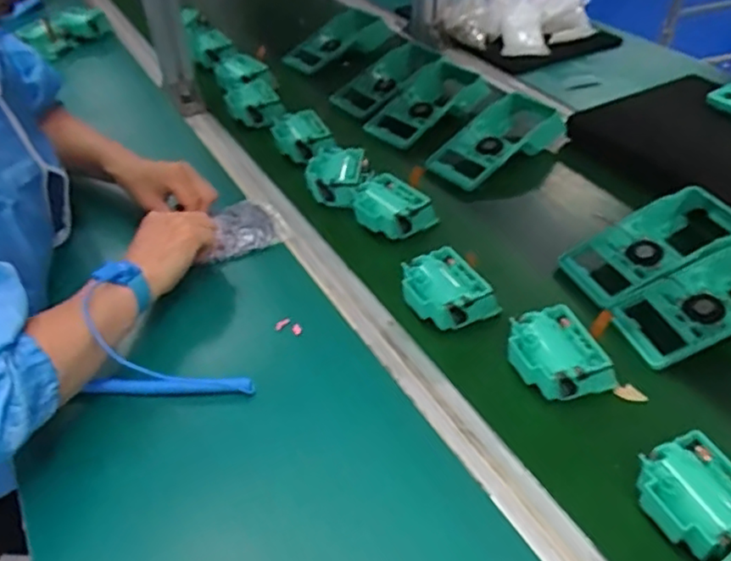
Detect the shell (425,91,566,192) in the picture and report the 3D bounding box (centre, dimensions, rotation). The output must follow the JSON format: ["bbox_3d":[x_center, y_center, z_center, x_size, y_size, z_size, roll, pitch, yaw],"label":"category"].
[{"bbox_3d":[0.169,-0.189,0.852,0.197,0.041,0.096,-30,51,-25],"label":"shell"}]

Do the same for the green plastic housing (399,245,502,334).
[{"bbox_3d":[0.078,0.011,0.613,0.069,0.043,0.091,-28,49,-23],"label":"green plastic housing"}]

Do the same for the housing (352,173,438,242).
[{"bbox_3d":[0.028,-0.083,0.737,0.107,0.040,0.085,32,54,30],"label":"housing"}]

